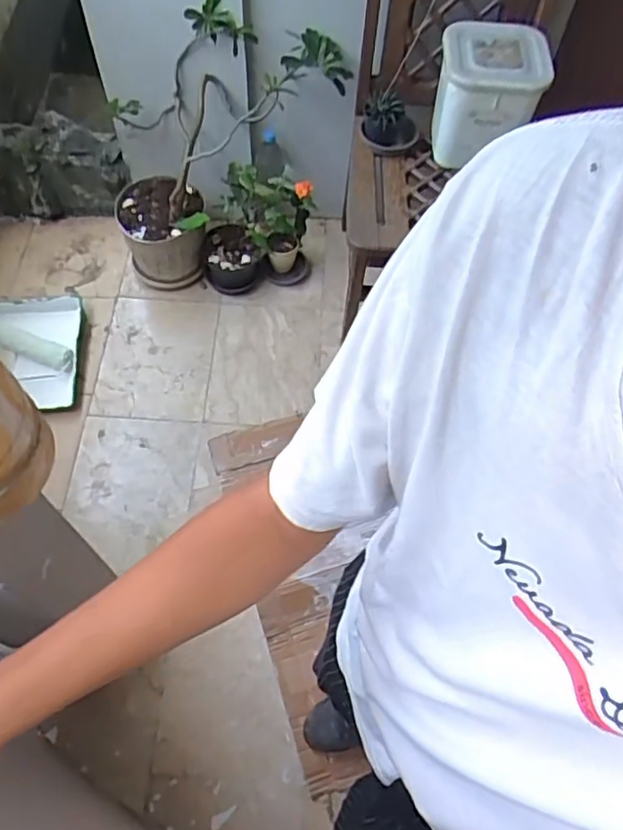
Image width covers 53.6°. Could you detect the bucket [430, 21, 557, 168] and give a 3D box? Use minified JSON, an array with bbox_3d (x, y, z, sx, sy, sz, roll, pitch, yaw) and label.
[{"bbox_3d":[0.377,-0.683,1.347,0.218,0.230,0.202,15,61,6],"label":"bucket"}]

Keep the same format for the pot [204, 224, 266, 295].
[{"bbox_3d":[-0.236,-0.463,1.834,0.163,0.174,0.154,1,60,-2],"label":"pot"}]

